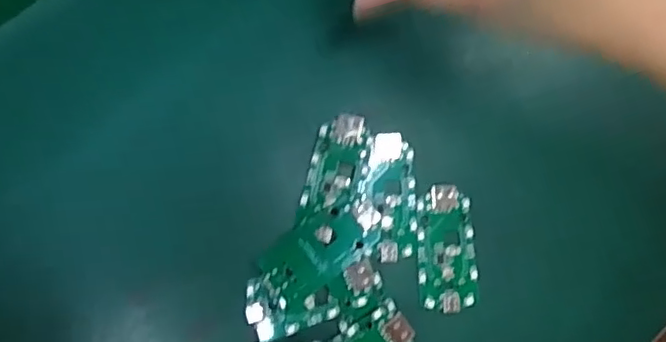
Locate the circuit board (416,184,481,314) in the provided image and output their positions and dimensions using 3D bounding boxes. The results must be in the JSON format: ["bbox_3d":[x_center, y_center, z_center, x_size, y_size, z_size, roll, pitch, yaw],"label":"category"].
[{"bbox_3d":[0.060,0.040,0.313,0.031,0.004,0.064,-5,85,-8],"label":"circuit board"}]

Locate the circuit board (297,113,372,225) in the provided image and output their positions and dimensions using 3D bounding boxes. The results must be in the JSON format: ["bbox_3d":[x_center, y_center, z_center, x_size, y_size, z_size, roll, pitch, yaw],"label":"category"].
[{"bbox_3d":[0.003,-0.002,0.309,0.029,0.005,0.057,14,83,-6],"label":"circuit board"}]

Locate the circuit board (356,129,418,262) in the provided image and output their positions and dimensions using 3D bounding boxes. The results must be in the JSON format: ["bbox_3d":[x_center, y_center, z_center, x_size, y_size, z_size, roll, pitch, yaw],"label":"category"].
[{"bbox_3d":[0.028,0.013,0.311,0.030,0.004,0.064,0,84,-8],"label":"circuit board"}]

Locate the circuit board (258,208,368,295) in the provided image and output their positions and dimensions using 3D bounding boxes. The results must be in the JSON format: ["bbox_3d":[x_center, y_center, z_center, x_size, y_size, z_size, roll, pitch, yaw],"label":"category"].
[{"bbox_3d":[-0.009,0.040,0.299,0.052,0.004,0.027,-32,89,-10],"label":"circuit board"}]

